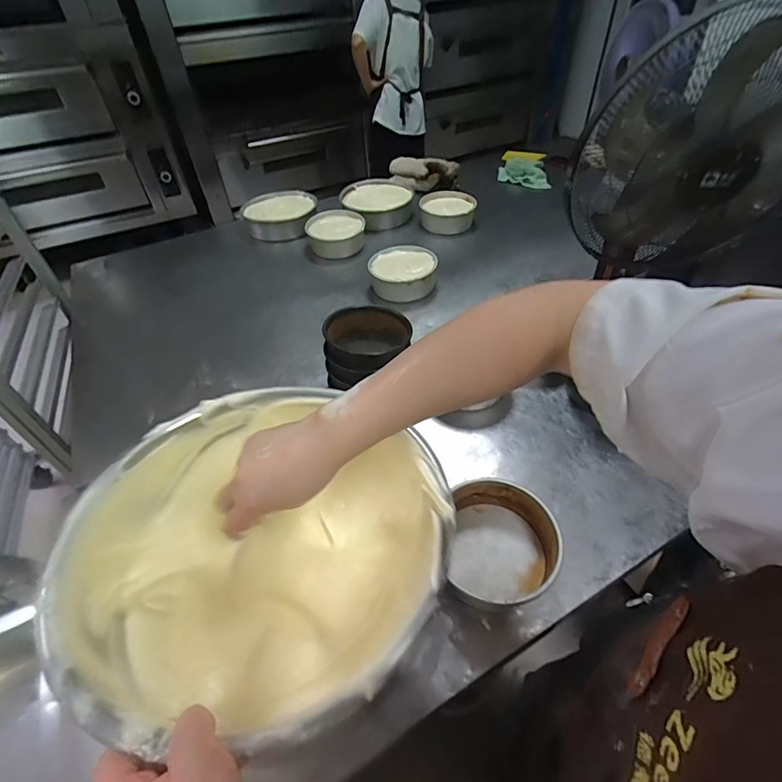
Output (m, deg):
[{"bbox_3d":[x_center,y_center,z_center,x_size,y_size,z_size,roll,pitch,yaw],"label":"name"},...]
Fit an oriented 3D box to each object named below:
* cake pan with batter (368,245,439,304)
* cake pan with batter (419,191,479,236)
[{"bbox_3d":[0.033,-0.331,1.207,0.188,0.069,0.181,3,46,7],"label":"cake pan with batter"},{"bbox_3d":[0.196,-0.624,1.467,0.190,0.065,0.182,3,46,7],"label":"cake pan with batter"}]

